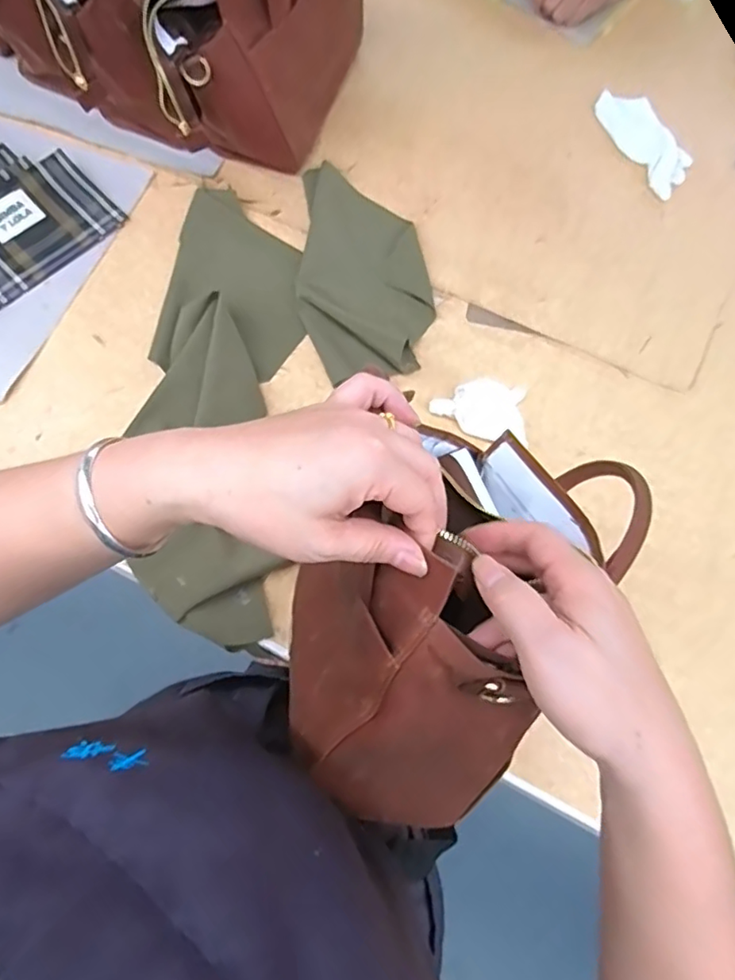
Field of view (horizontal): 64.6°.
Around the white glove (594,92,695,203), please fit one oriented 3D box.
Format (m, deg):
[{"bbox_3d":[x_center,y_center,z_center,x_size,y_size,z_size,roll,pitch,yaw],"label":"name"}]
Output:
[{"bbox_3d":[0.353,-0.447,0.743,0.069,0.013,0.167,-21,75,-6],"label":"white glove"}]

